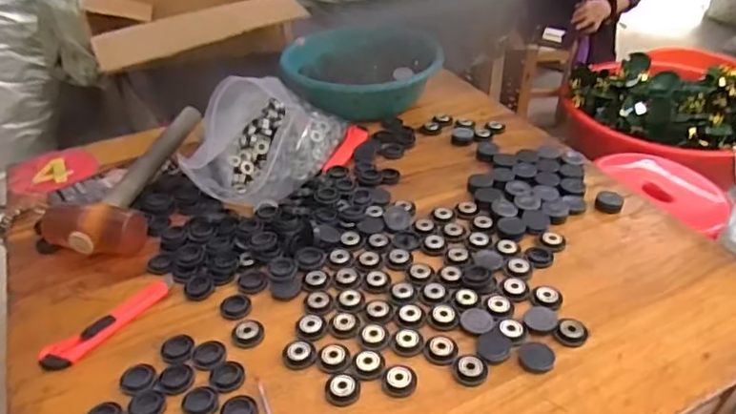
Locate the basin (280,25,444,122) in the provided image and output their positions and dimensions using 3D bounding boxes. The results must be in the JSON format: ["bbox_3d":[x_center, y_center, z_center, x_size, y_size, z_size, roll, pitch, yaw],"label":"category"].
[{"bbox_3d":[-0.024,-0.239,0.996,0.236,0.089,0.233,-1,37,1],"label":"basin"}]

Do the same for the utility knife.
[{"bbox_3d":[-0.265,0.117,0.607,0.033,0.008,0.150,25,44,30],"label":"utility knife"}]

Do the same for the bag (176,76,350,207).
[{"bbox_3d":[-0.141,-0.124,0.807,0.163,0.131,0.251,9,39,14],"label":"bag"}]

